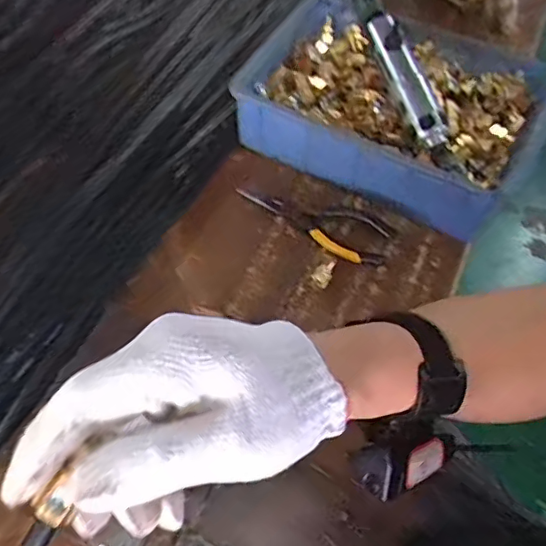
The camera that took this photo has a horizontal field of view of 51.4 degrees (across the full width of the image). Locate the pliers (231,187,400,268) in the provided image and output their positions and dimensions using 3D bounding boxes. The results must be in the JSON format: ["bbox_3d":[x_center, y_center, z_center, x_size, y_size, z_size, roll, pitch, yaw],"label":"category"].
[{"bbox_3d":[0.042,-0.060,0.590,0.166,0.010,0.053,25,60,13],"label":"pliers"}]

